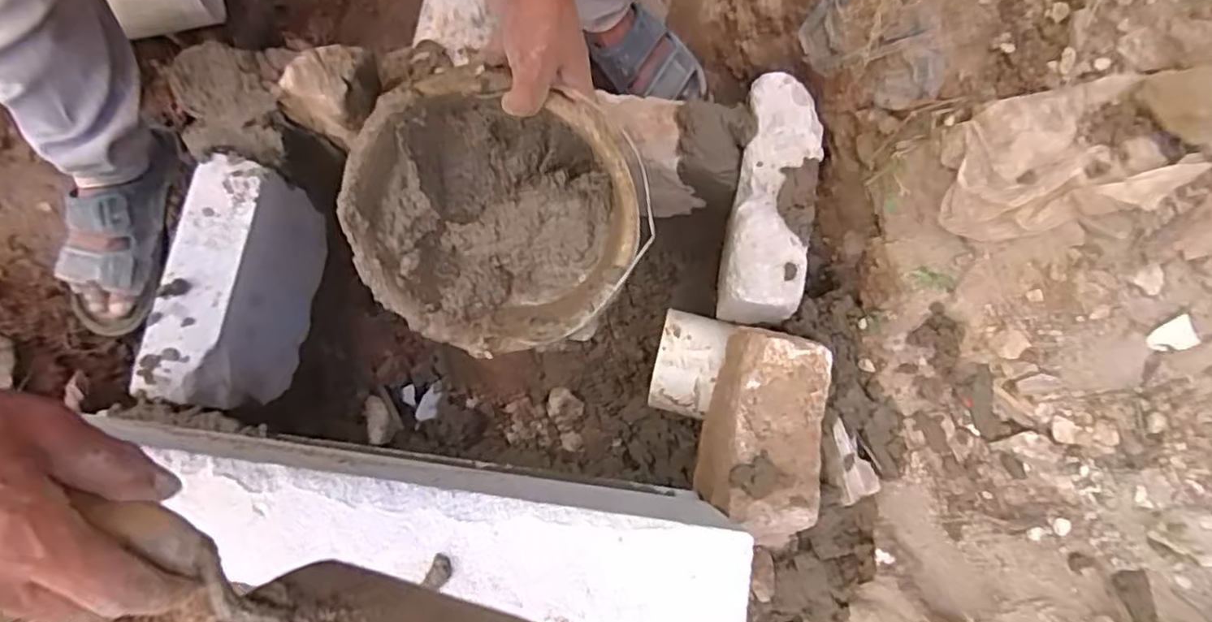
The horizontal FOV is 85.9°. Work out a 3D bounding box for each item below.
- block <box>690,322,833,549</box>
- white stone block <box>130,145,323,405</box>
[{"bbox_3d":[0.149,0.113,0.626,0.090,0.135,0.173,11,78,2],"label":"block"},{"bbox_3d":[-0.425,-0.020,0.763,0.077,0.180,0.264,10,78,1],"label":"white stone block"}]

